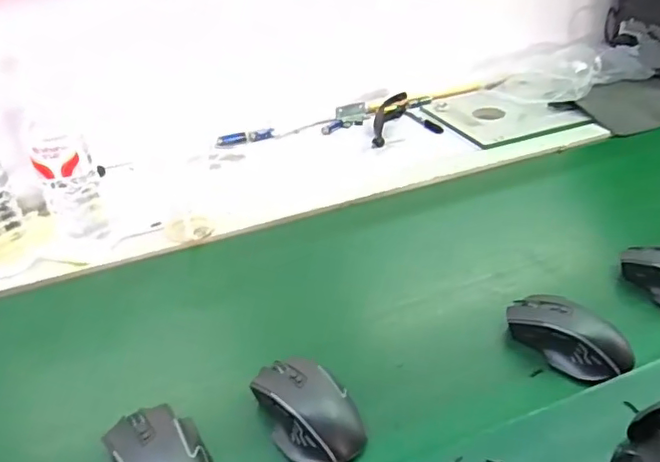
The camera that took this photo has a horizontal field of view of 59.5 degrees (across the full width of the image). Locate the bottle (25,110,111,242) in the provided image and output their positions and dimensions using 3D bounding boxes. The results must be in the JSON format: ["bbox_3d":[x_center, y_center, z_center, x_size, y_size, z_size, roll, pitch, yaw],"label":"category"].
[{"bbox_3d":[-0.323,-0.055,0.722,0.064,0.170,0.056,-19,36,-22],"label":"bottle"}]

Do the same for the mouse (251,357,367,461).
[{"bbox_3d":[-0.022,0.148,0.494,0.068,0.032,0.113,-25,39,-29],"label":"mouse"}]

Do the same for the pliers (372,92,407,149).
[{"bbox_3d":[0.103,-0.207,1.027,0.037,0.045,0.174,7,35,17],"label":"pliers"}]

